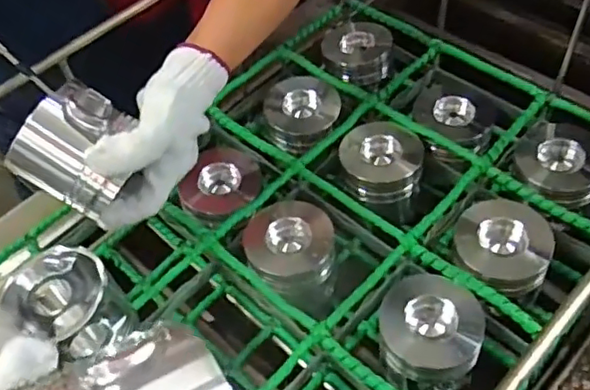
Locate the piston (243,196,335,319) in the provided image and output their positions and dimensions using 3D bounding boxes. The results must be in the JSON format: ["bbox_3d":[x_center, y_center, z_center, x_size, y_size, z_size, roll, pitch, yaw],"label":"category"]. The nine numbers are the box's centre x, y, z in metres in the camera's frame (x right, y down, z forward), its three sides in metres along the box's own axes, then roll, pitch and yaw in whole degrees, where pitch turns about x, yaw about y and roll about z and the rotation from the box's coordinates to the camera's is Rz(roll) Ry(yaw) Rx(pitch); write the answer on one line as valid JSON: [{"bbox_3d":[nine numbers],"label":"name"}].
[{"bbox_3d":[-0.003,0.065,0.660,0.093,0.097,0.100,-7,52,0],"label":"piston"}]

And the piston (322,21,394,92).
[{"bbox_3d":[0.090,-0.197,0.826,0.095,0.046,0.094,20,57,20],"label":"piston"}]

